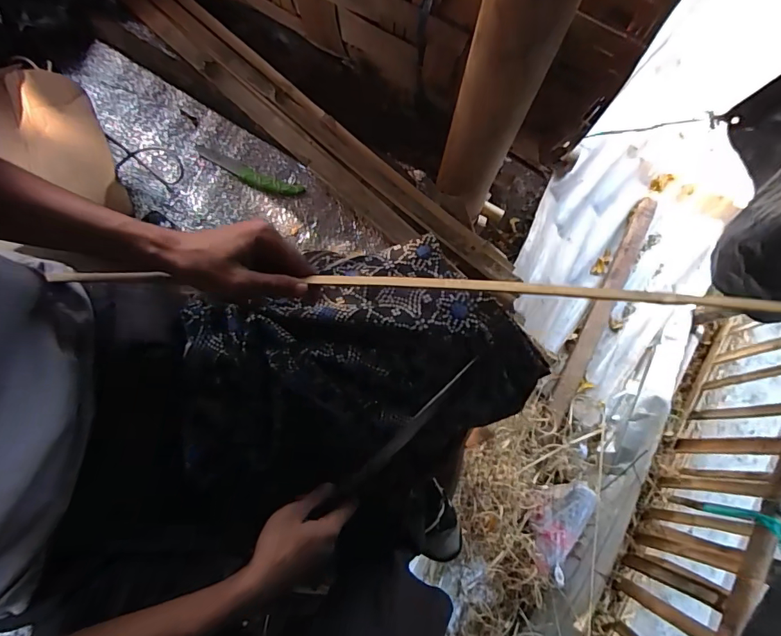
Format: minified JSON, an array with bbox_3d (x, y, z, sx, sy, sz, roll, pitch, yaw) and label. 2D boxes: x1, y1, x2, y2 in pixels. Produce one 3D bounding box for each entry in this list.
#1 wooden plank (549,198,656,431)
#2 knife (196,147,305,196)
[{"bbox_3d":[0.626,-0.037,1.316,0.072,0.046,0.781,28,76,6],"label":"wooden plank"},{"bbox_3d":[-0.222,-0.223,0.700,0.175,0.014,0.033,23,76,5],"label":"knife"}]

